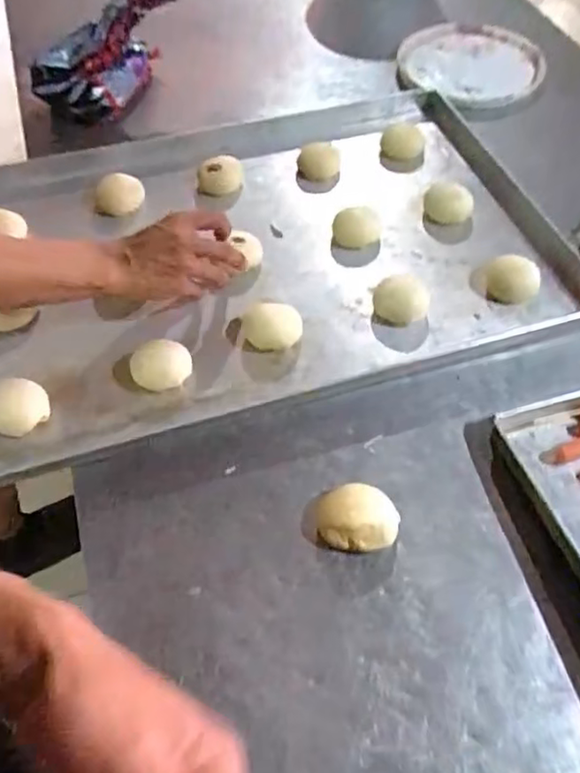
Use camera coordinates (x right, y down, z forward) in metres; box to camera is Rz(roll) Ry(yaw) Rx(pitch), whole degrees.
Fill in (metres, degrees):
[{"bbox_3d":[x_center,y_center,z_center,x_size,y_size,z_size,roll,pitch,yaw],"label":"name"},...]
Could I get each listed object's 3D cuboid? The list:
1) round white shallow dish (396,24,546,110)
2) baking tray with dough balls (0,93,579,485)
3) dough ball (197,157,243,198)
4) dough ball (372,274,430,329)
[{"bbox_3d":[0.289,-0.518,0.975,0.231,0.038,0.245,0,56,0],"label":"round white shallow dish"},{"bbox_3d":[-0.047,-0.162,0.735,0.722,0.062,0.456,-14,57,-9],"label":"baking tray with dough balls"},{"bbox_3d":[-0.090,-0.272,0.793,0.055,0.036,0.052,0,56,0],"label":"dough ball"},{"bbox_3d":[0.120,-0.092,0.667,0.056,0.039,0.049,6,56,4],"label":"dough ball"}]

